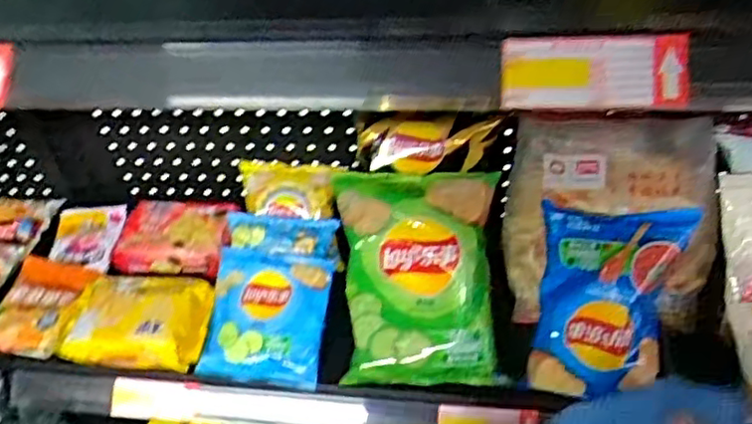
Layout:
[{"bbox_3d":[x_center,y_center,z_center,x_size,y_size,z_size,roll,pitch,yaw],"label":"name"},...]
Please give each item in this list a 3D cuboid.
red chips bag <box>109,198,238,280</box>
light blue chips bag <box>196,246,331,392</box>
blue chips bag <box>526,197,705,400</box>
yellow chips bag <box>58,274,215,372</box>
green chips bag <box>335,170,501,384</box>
[{"bbox_3d":[-0.242,0.030,0.813,0.160,0.041,0.089,-1,44,7],"label":"red chips bag"},{"bbox_3d":[-0.114,0.114,0.732,0.124,0.042,0.142,4,71,12],"label":"light blue chips bag"},{"bbox_3d":[0.218,0.084,0.623,0.133,0.179,0.050,6,0,20],"label":"blue chips bag"},{"bbox_3d":[-0.264,0.117,0.731,0.165,0.038,0.103,0,44,9],"label":"yellow chips bag"},{"bbox_3d":[0.039,0.062,0.670,0.150,0.045,0.205,-1,86,15],"label":"green chips bag"}]

